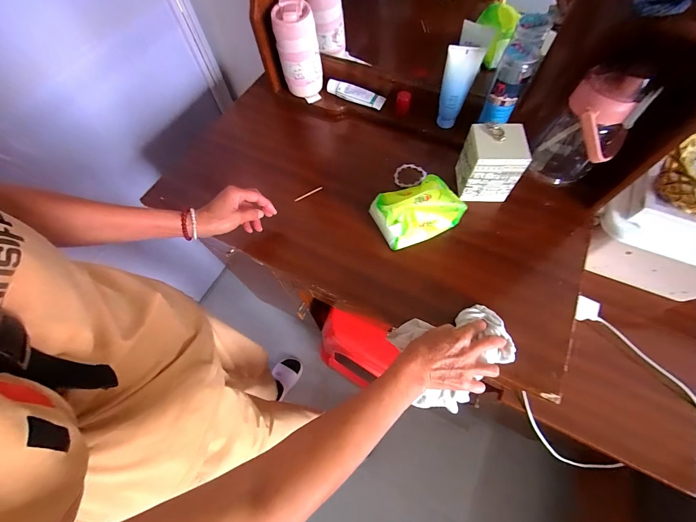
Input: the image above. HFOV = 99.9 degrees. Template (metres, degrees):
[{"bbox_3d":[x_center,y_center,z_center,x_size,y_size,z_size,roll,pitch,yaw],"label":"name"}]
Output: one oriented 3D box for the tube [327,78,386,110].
[{"bbox_3d":[0.019,-0.380,0.660,0.136,0.026,0.031,23,60,11],"label":"tube"}]

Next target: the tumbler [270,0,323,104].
[{"bbox_3d":[-0.097,-0.413,0.588,0.070,0.161,0.082,31,62,15],"label":"tumbler"}]

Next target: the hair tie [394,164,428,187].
[{"bbox_3d":[0.124,-0.172,0.596,0.059,0.011,0.065,30,62,14],"label":"hair tie"}]

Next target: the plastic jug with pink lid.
[{"bbox_3d":[0.391,-0.215,0.483,0.112,0.183,0.106,36,63,18],"label":"plastic jug with pink lid"}]

